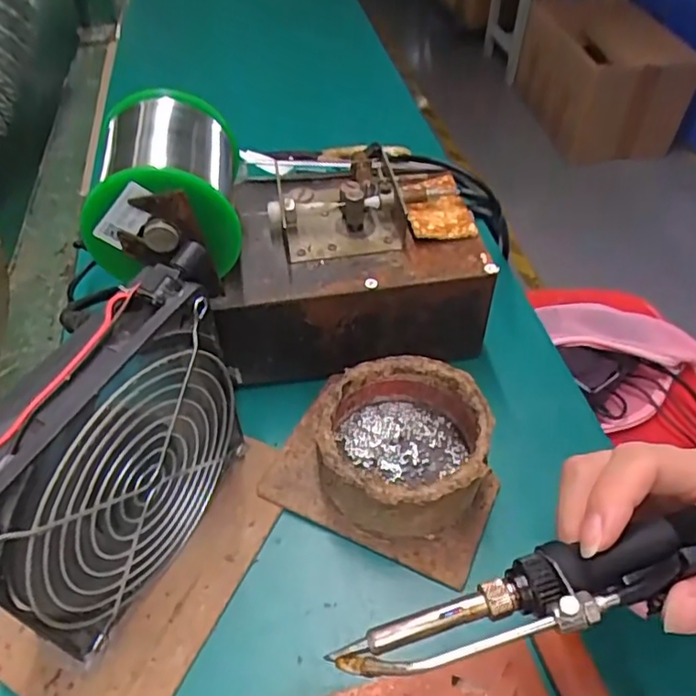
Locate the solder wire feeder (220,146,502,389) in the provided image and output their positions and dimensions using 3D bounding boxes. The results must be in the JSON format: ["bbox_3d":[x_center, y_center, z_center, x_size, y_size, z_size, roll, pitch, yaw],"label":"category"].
[{"bbox_3d":[-0.003,-0.054,0.346,0.149,0.084,0.114,-7,49,-4],"label":"solder wire feeder"}]

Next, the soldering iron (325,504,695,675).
[{"bbox_3d":[0.096,0.073,0.197,0.204,0.018,0.025,-16,50,-7],"label":"soldering iron"}]

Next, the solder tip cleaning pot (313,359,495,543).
[{"bbox_3d":[0.027,0.049,0.287,0.078,0.044,0.084,-1,49,1],"label":"solder tip cleaning pot"}]

